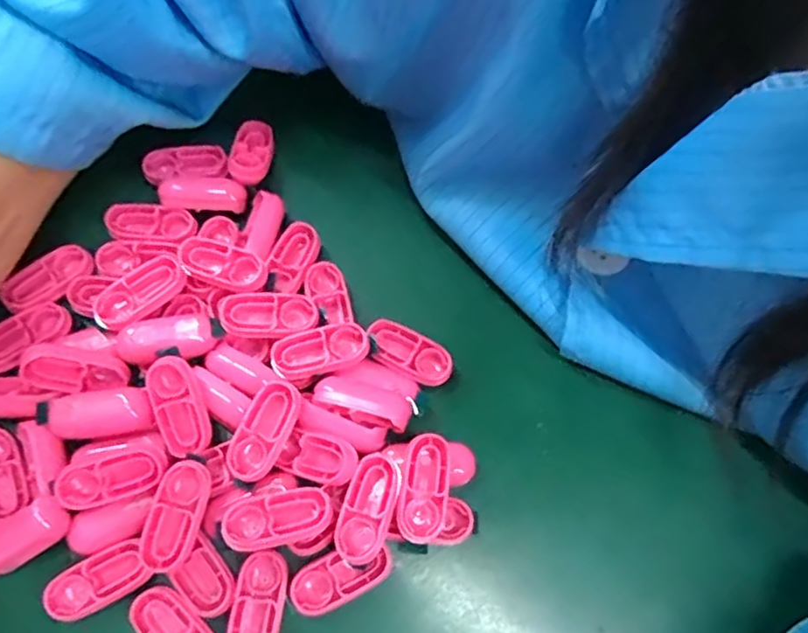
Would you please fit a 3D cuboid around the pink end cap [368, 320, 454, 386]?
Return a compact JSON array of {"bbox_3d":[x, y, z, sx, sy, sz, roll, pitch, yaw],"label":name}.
[{"bbox_3d":[0.002,0.014,0.239,0.033,0.004,0.016,26,70,8],"label":"pink end cap"}]

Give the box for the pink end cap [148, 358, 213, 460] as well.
[{"bbox_3d":[-0.076,0.030,0.216,0.016,0.006,0.033,-14,98,-7],"label":"pink end cap"}]

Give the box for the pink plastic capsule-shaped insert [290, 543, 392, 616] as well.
[{"bbox_3d":[-0.020,0.085,0.210,0.034,0.006,0.016,-25,72,-11],"label":"pink plastic capsule-shaped insert"}]

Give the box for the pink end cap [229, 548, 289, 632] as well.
[{"bbox_3d":[-0.046,0.093,0.205,0.015,0.004,0.034,7,69,1],"label":"pink end cap"}]

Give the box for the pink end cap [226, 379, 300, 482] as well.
[{"bbox_3d":[-0.047,0.038,0.216,0.016,0.007,0.034,23,70,7],"label":"pink end cap"}]

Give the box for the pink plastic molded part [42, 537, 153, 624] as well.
[{"bbox_3d":[-0.098,0.084,0.204,0.030,0.004,0.016,-28,72,-12],"label":"pink plastic molded part"}]

